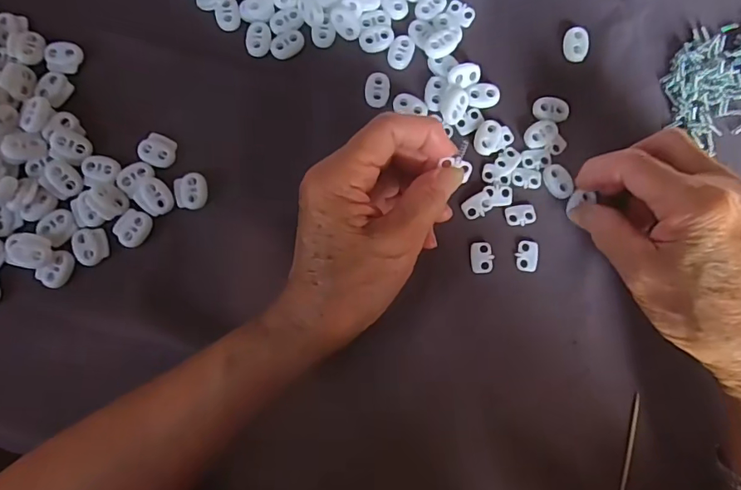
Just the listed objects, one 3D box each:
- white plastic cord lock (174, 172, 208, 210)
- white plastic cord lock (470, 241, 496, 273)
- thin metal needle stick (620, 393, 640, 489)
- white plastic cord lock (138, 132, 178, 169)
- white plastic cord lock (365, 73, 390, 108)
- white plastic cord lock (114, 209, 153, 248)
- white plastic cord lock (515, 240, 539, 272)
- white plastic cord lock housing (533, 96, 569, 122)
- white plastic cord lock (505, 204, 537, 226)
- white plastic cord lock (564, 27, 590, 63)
[{"bbox_3d":[-0.109,-0.033,0.298,0.019,0.004,0.021,-4,82,-3],"label":"white plastic cord lock"},{"bbox_3d":[0.069,0.007,0.299,0.014,0.004,0.019,-2,82,-3],"label":"white plastic cord lock"},{"bbox_3d":[0.153,0.117,0.287,0.004,0.004,0.059,13,82,0],"label":"thin metal needle stick"},{"bbox_3d":[-0.130,-0.058,0.299,0.021,0.004,0.019,21,82,1],"label":"white plastic cord lock"},{"bbox_3d":[0.005,-0.099,0.309,0.015,0.004,0.022,-3,82,-3],"label":"white plastic cord lock"},{"bbox_3d":[-0.142,-0.010,0.292,0.018,0.004,0.022,33,82,2],"label":"white plastic cord lock"},{"bbox_3d":[0.097,0.007,0.301,0.014,0.004,0.020,6,82,-2],"label":"white plastic cord lock"},{"bbox_3d":[0.115,-0.087,0.312,0.022,0.004,0.015,10,82,-1],"label":"white plastic cord lock housing"},{"bbox_3d":[0.094,-0.019,0.303,0.019,0.004,0.012,-8,82,-3],"label":"white plastic cord lock"},{"bbox_3d":[0.134,-0.131,0.319,0.015,0.005,0.023,2,82,-2],"label":"white plastic cord lock"}]

